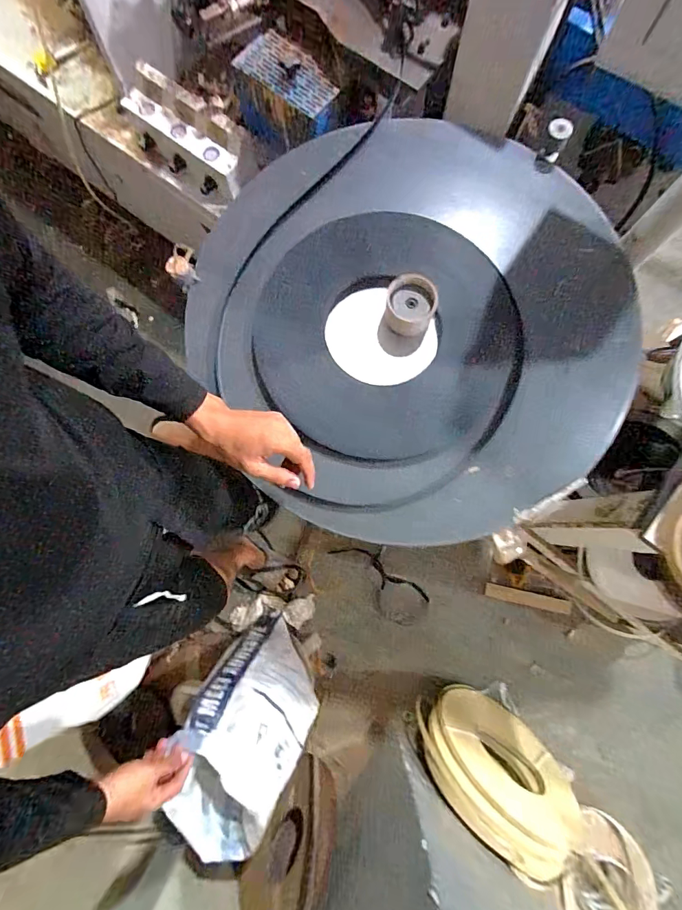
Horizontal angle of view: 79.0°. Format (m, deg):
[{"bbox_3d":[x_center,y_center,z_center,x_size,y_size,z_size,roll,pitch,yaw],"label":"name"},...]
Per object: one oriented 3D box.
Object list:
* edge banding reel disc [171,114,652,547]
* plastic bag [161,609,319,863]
[{"bbox_3d":[0.127,-0.249,0.748,0.741,0.101,0.763,0,79,1],"label":"edge banding reel disc"},{"bbox_3d":[-0.261,0.769,1.187,0.312,0.419,0.450,25,81,6],"label":"plastic bag"}]

